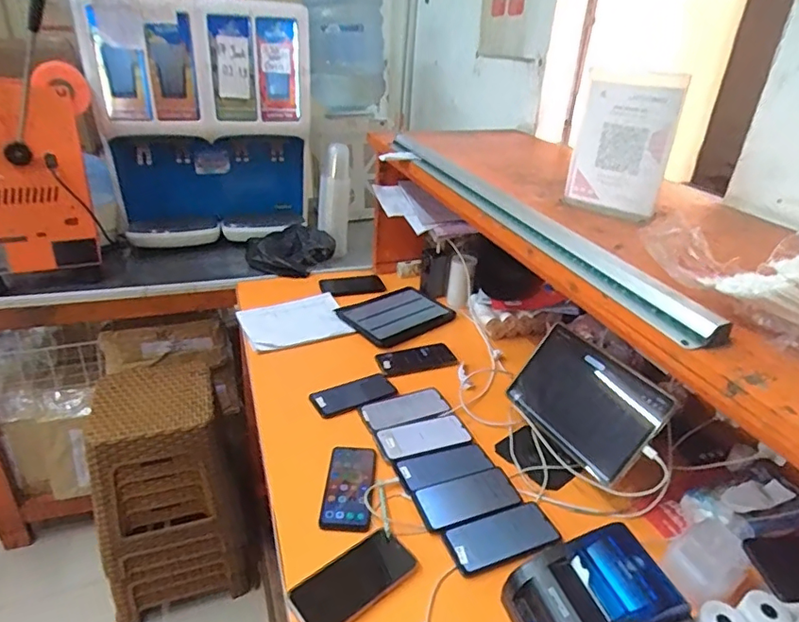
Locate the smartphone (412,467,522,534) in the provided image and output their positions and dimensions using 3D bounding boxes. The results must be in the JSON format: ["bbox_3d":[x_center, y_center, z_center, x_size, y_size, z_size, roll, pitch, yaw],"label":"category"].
[{"bbox_3d":[0.108,0.289,0.814,0.163,0.015,0.077,-10,32,-24],"label":"smartphone"}]

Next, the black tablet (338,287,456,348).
[{"bbox_3d":[0.001,0.004,1.291,0.248,0.022,0.164,-18,35,-34],"label":"black tablet"}]

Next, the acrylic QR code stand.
[{"bbox_3d":[0.352,-0.260,0.829,0.144,0.207,0.059,13,30,17],"label":"acrylic QR code stand"}]

